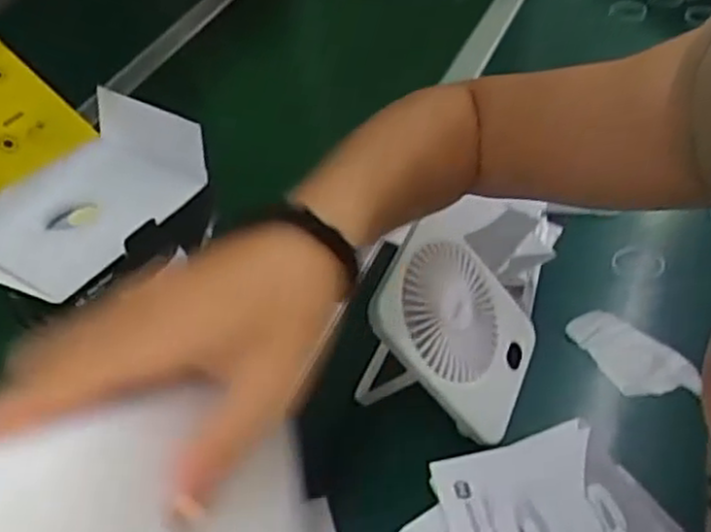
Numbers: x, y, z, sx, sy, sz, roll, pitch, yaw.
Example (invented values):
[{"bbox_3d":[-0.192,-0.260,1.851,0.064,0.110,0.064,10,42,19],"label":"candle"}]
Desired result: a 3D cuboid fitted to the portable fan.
[{"bbox_3d":[0.079,0.044,0.613,0.123,0.118,0.152,15,48,19],"label":"portable fan"}]

